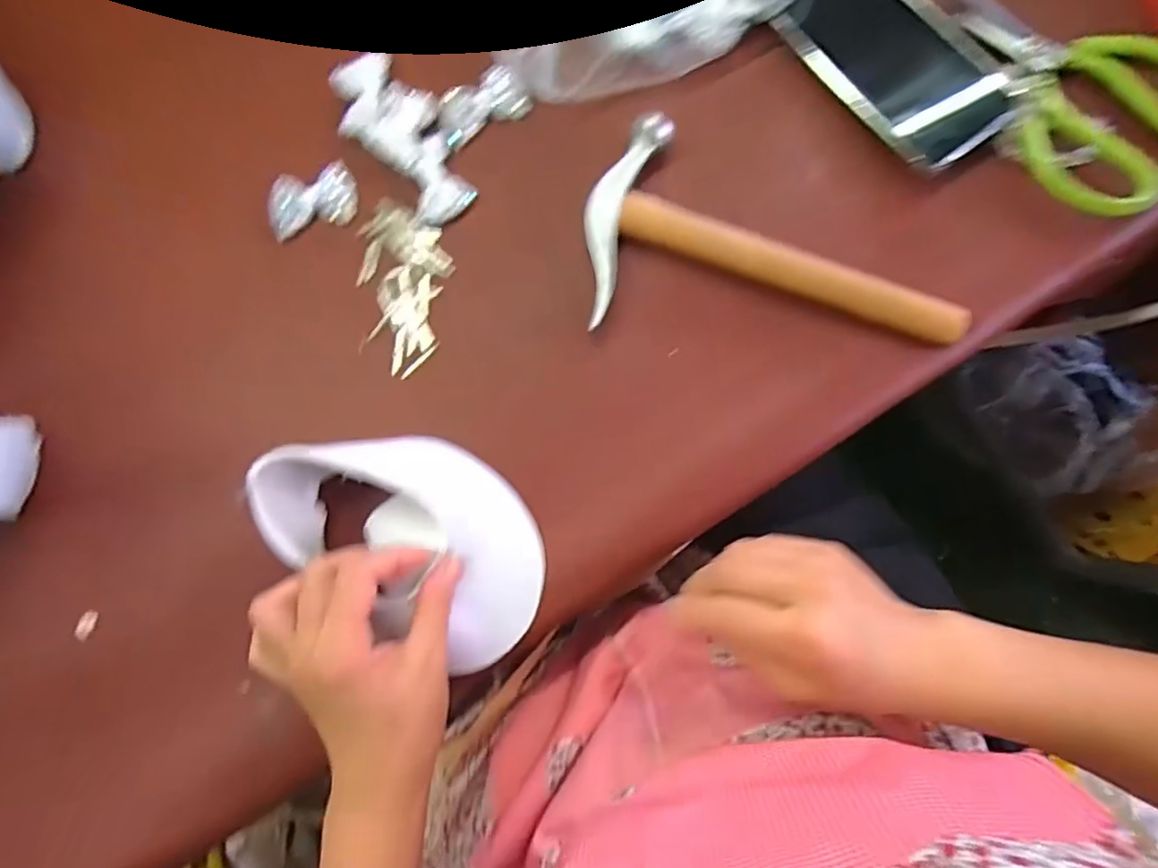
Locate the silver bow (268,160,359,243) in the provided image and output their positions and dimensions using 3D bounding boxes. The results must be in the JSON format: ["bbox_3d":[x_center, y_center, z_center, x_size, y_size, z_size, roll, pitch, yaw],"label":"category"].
[{"bbox_3d":[-0.184,-0.163,0.416,0.059,0.011,0.042,-16,83,2],"label":"silver bow"}]

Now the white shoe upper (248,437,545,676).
[{"bbox_3d":[-0.102,0.061,0.363,0.174,0.059,0.113,40,89,5],"label":"white shoe upper"}]

